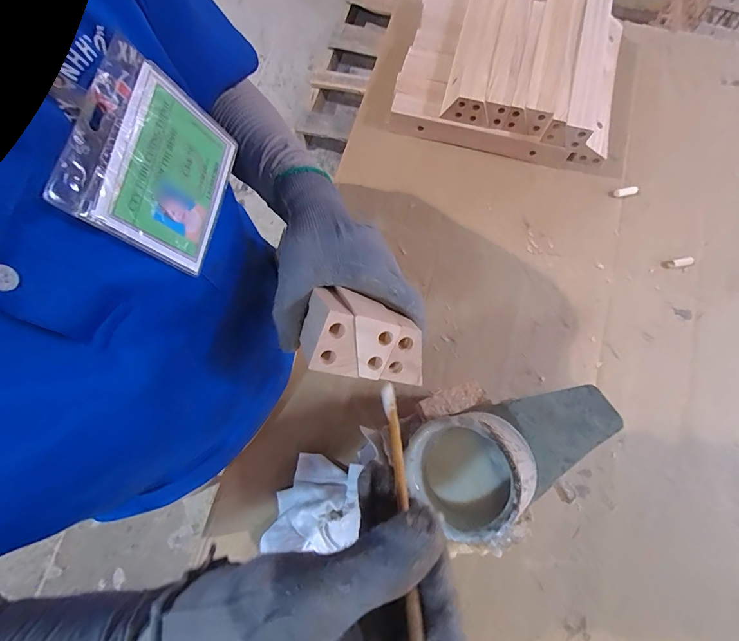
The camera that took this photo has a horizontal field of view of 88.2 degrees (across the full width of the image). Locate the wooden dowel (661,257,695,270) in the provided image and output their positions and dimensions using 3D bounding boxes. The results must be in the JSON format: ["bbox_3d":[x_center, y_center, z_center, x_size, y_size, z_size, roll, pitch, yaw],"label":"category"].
[{"bbox_3d":[0.410,-0.076,0.506,0.041,0.007,0.012,-8,73,-2],"label":"wooden dowel"}]

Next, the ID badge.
[{"bbox_3d":[-0.117,-0.086,0.214,0.005,0.083,0.097,0,71,28],"label":"ID badge"}]

